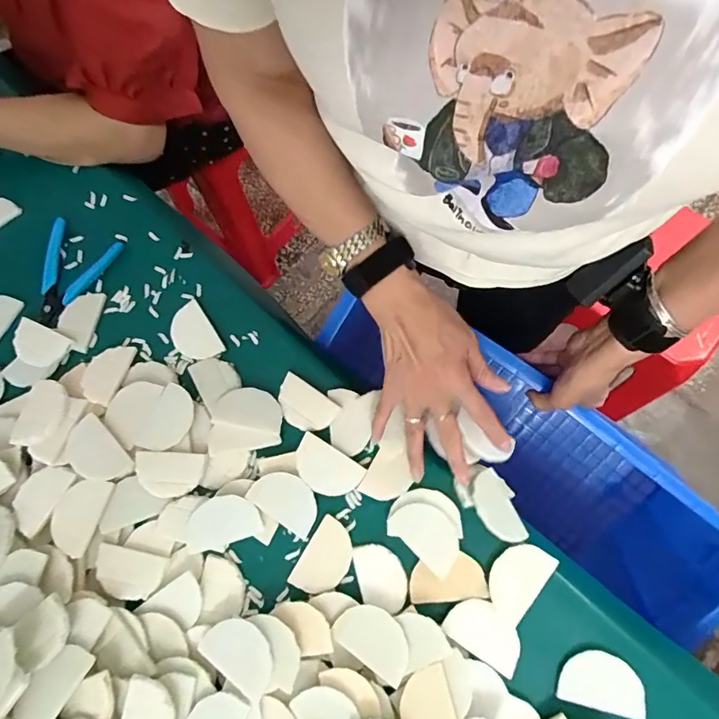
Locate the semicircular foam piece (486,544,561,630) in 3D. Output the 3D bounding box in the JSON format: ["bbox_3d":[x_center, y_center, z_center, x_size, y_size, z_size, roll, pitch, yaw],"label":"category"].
[{"bbox_3d":[0.142,0.196,0.420,0.044,0.004,0.066,38,78,13],"label":"semicircular foam piece"}]

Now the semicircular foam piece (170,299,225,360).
[{"bbox_3d":[-0.180,-0.028,0.502,0.042,0.007,0.068,-31,73,-12],"label":"semicircular foam piece"}]

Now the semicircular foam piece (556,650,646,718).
[{"bbox_3d":[0.206,0.273,0.397,0.068,0.005,0.042,10,76,11],"label":"semicircular foam piece"}]

